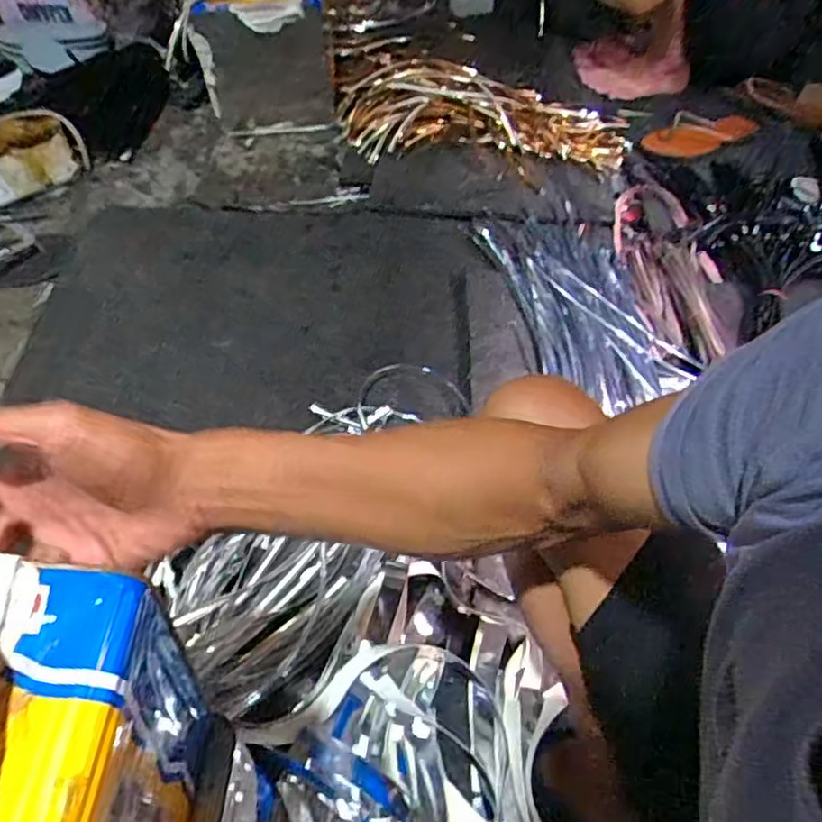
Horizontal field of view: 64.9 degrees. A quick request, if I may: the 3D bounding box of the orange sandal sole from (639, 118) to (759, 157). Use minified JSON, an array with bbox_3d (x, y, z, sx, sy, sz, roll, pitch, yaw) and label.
[{"bbox_3d":[0.584,-0.541,1.272,0.261,0.028,0.087,-18,56,-15],"label":"orange sandal sole"}]

